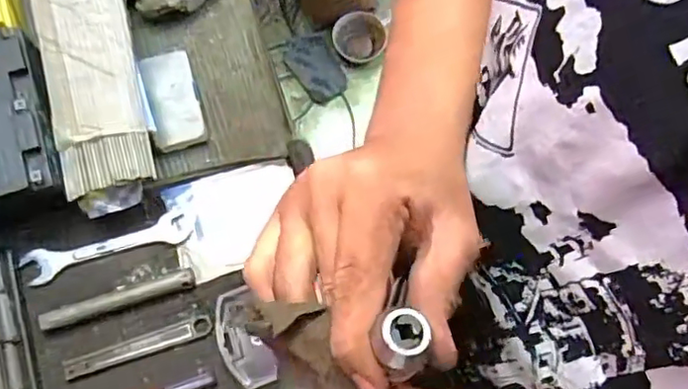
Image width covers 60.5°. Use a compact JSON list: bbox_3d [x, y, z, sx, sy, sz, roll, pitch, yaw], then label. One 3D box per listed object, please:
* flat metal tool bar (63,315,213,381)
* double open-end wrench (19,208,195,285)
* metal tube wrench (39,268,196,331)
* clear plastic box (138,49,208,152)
[{"bbox_3d":[-0.243,0.180,0.698,0.172,0.004,0.024,-17,76,-6],"label":"flat metal tool bar"},{"bbox_3d":[-0.290,0.063,0.730,0.200,0.012,0.040,-17,76,-6],"label":"double open-end wrench"},{"bbox_3d":[-0.267,0.122,0.696,0.179,0.018,0.023,-16,76,-5],"label":"metal tube wrench"},{"bbox_3d":[-0.222,-0.125,0.766,0.066,0.017,0.131,-10,79,-25],"label":"clear plastic box"}]

